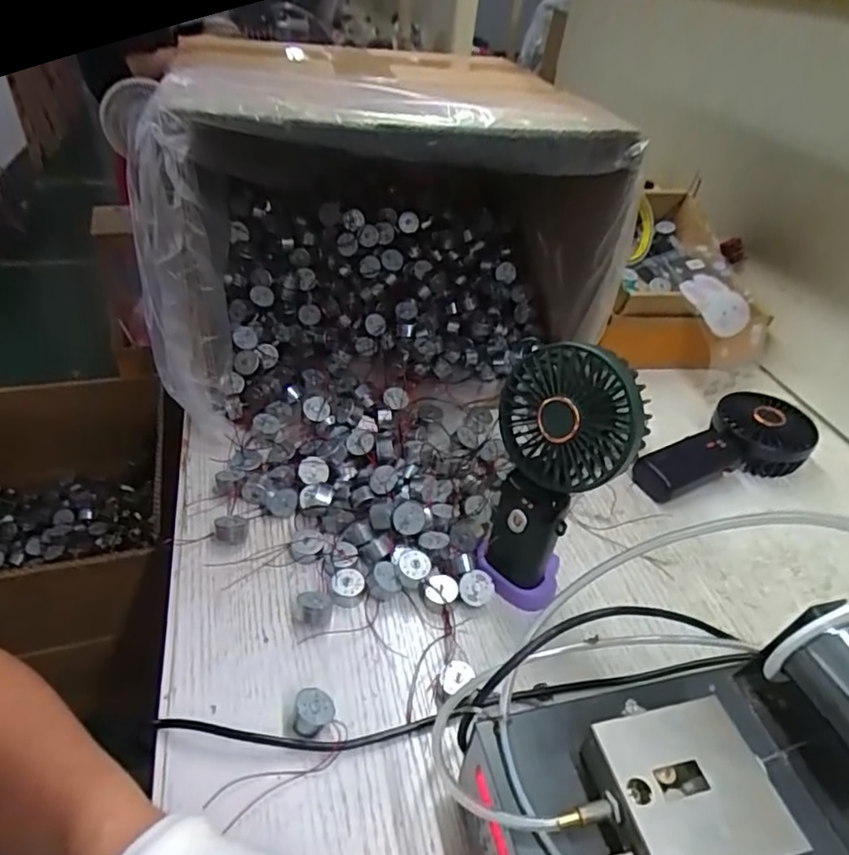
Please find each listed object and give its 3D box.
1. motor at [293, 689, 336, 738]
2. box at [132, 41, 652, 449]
[{"bbox_3d":[-0.062,0.162,0.338,0.021,0.017,0.025,4,38,-1],"label":"motor"},{"bbox_3d":[-0.047,-0.178,0.552,0.391,0.270,0.236,-10,41,-19],"label":"box"}]

